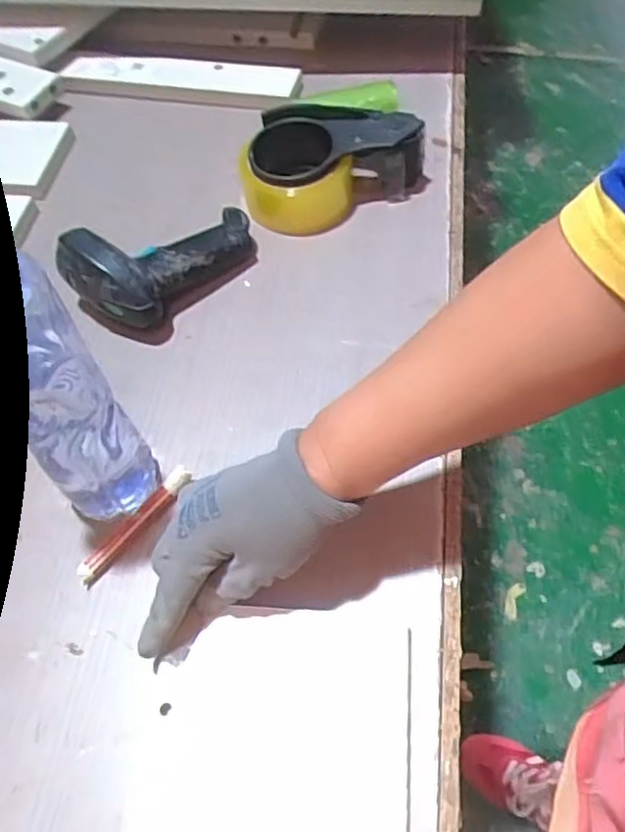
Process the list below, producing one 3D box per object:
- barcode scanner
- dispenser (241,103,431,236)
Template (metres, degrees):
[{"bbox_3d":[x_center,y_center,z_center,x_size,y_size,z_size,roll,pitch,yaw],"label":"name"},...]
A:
[{"bbox_3d":[-0.123,-0.138,0.552,0.088,0.066,0.152,34,66,21],"label":"barcode scanner"},{"bbox_3d":[0.019,-0.224,0.597,0.160,0.061,0.105,6,59,7],"label":"dispenser"}]

